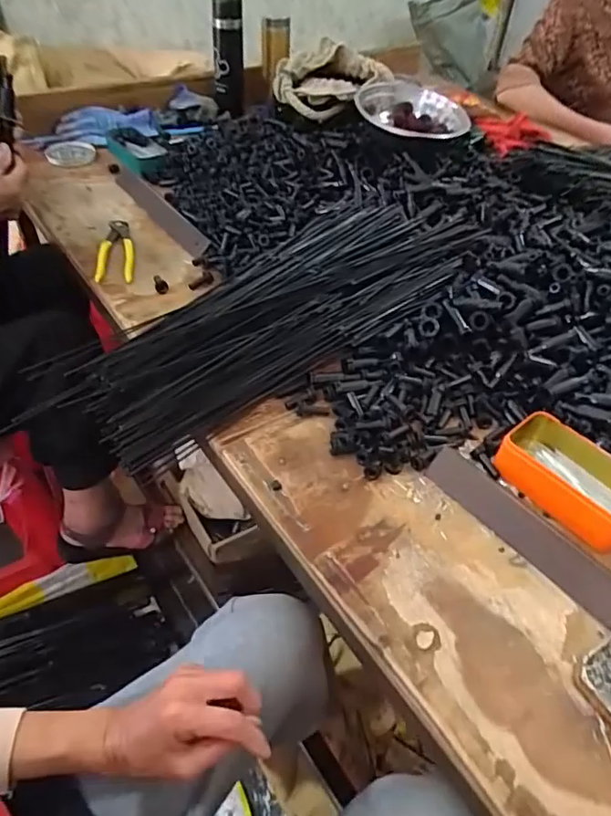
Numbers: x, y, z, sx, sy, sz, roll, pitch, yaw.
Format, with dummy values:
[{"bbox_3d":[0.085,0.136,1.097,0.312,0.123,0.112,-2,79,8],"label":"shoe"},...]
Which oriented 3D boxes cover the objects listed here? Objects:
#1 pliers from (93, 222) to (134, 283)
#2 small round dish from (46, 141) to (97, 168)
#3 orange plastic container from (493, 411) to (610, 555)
[{"bbox_3d":[-0.294,-0.242,0.853,0.054,0.024,0.144,-4,48,-9],"label":"pliers"},{"bbox_3d":[-0.465,-0.501,1.092,0.091,0.018,0.086,2,47,-3],"label":"small round dish"},{"bbox_3d":[0.278,0.073,0.580,0.081,0.046,0.149,-29,56,-28],"label":"orange plastic container"}]

